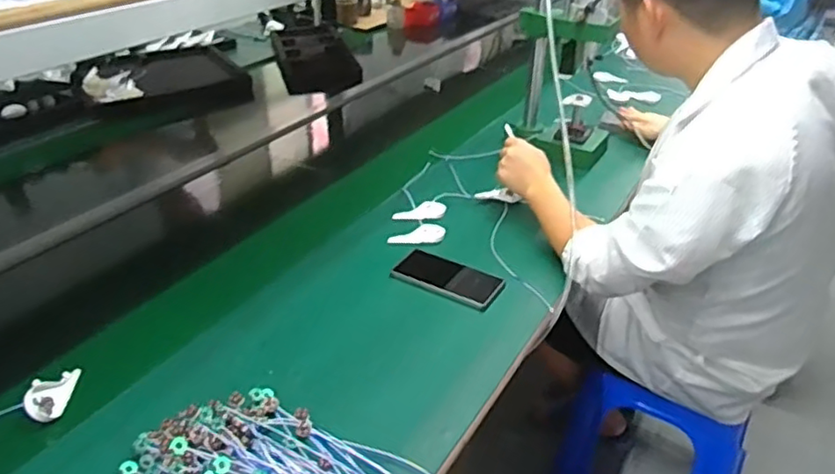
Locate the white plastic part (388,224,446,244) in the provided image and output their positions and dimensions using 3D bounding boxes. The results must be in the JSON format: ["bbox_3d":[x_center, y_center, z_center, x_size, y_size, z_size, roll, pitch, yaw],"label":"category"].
[{"bbox_3d":[-0.002,-0.007,1.050,0.095,0.018,0.034,-2,33,-6],"label":"white plastic part"}]

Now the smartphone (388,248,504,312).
[{"bbox_3d":[0.049,0.064,0.961,0.166,0.009,0.092,19,37,24],"label":"smartphone"}]

